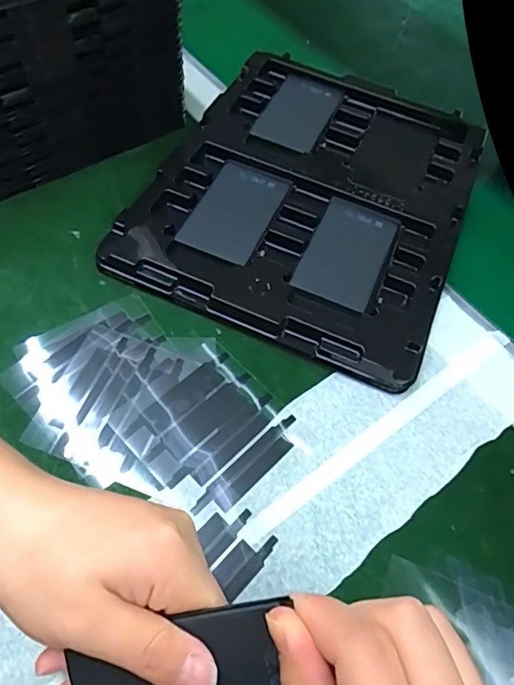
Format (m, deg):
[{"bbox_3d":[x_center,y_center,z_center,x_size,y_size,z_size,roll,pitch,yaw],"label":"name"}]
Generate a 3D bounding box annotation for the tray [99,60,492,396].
[{"bbox_3d":[0.045,-0.118,0.369,0.215,0.018,0.271,23,60,7],"label":"tray"}]

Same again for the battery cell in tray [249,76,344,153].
[{"bbox_3d":[0.036,-0.196,0.416,0.054,0.005,0.093,22,60,6],"label":"battery cell in tray"}]

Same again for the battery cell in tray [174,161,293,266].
[{"bbox_3d":[-0.015,-0.096,0.350,0.053,0.004,0.090,23,60,7],"label":"battery cell in tray"}]

